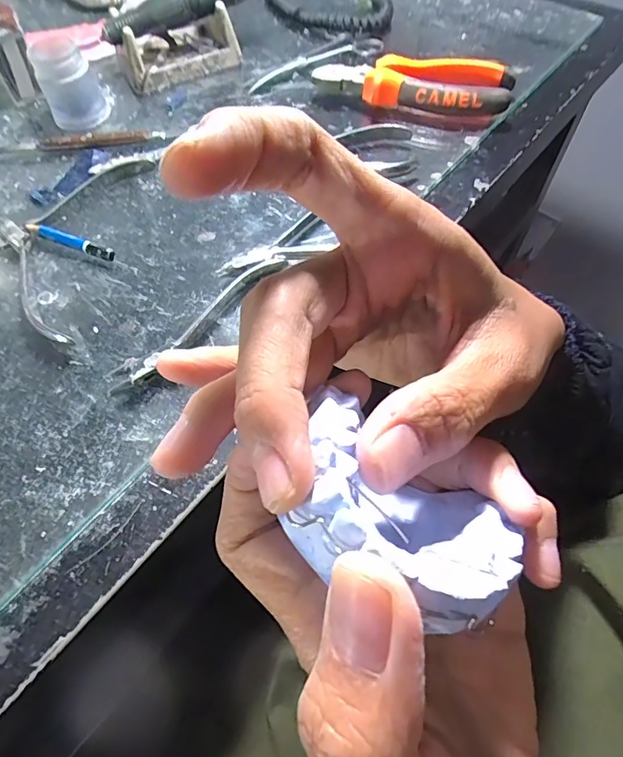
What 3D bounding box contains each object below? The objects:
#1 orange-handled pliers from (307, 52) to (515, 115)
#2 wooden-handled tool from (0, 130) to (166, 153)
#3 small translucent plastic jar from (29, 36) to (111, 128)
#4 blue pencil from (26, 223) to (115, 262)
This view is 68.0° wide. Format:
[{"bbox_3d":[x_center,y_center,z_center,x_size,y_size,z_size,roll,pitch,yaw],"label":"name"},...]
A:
[{"bbox_3d":[0.077,-0.231,0.365,0.153,0.029,0.051,12,61,8],"label":"orange-handled pliers"},{"bbox_3d":[-0.178,-0.181,0.353,0.128,0.010,0.013,-4,60,-1],"label":"wooden-handled tool"},{"bbox_3d":[-0.188,-0.230,0.359,0.044,0.047,0.042,-22,62,-11],"label":"small translucent plastic jar"},{"bbox_3d":[-0.155,-0.087,0.298,0.063,0.011,0.008,19,62,12],"label":"blue pencil"}]

